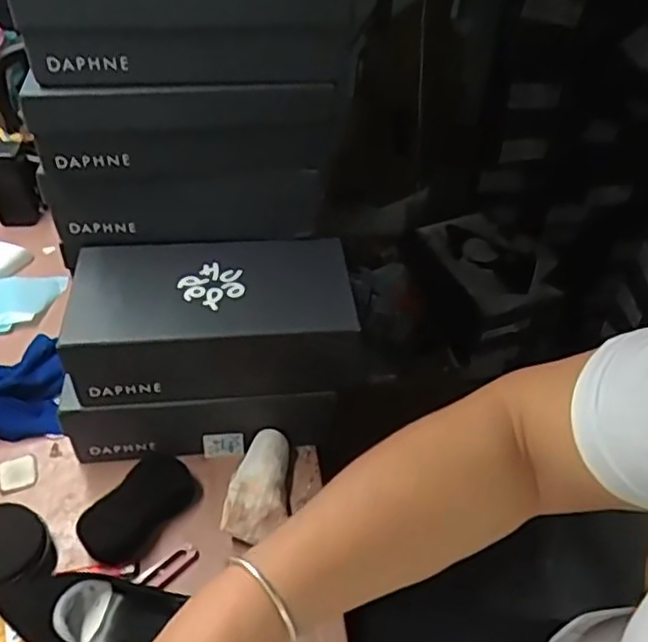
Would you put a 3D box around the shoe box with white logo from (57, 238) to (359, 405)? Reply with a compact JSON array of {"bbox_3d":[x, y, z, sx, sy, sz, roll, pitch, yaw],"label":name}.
[{"bbox_3d":[-0.120,-0.005,0.745,0.291,0.098,0.161,-3,43,-7],"label":"shoe box with white logo"}]

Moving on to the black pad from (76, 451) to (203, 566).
[{"bbox_3d":[-0.195,0.198,0.716,0.067,0.037,0.131,32,50,28],"label":"black pad"}]

